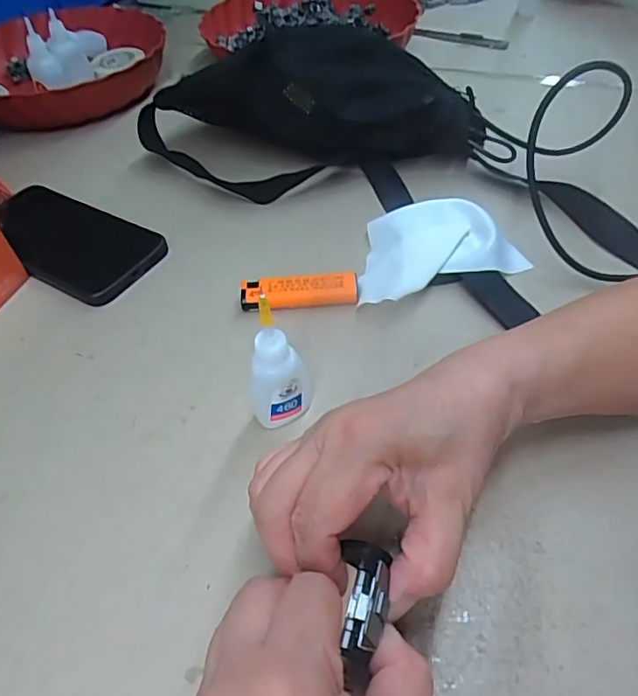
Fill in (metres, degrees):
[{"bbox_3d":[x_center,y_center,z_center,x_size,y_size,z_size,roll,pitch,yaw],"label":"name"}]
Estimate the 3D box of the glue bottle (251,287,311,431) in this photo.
[{"bbox_3d":[-0.022,0.011,0.290,0.020,0.084,0.029,26,55,25],"label":"glue bottle"}]

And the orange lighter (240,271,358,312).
[{"bbox_3d":[-0.014,-0.039,0.380,0.078,0.014,0.022,-2,48,2],"label":"orange lighter"}]

